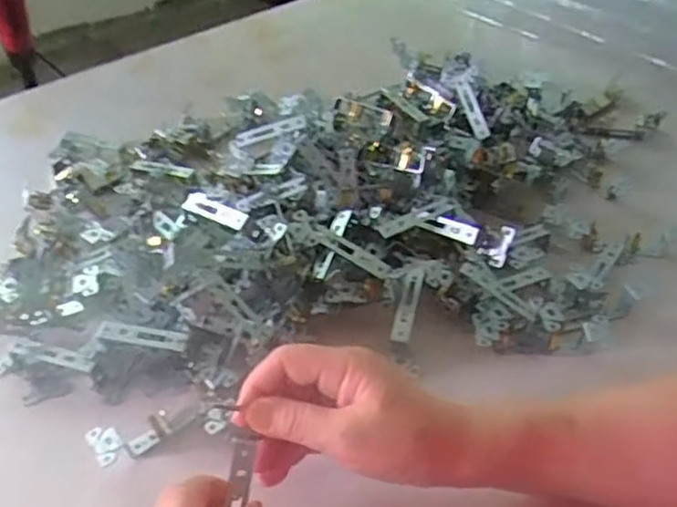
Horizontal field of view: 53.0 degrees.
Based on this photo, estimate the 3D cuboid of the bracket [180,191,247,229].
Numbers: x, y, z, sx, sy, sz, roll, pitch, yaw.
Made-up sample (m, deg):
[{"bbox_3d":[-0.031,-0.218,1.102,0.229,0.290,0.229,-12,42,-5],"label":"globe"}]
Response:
[{"bbox_3d":[-0.096,-0.034,0.523,0.069,0.015,0.011,21,46,36],"label":"bracket"}]

